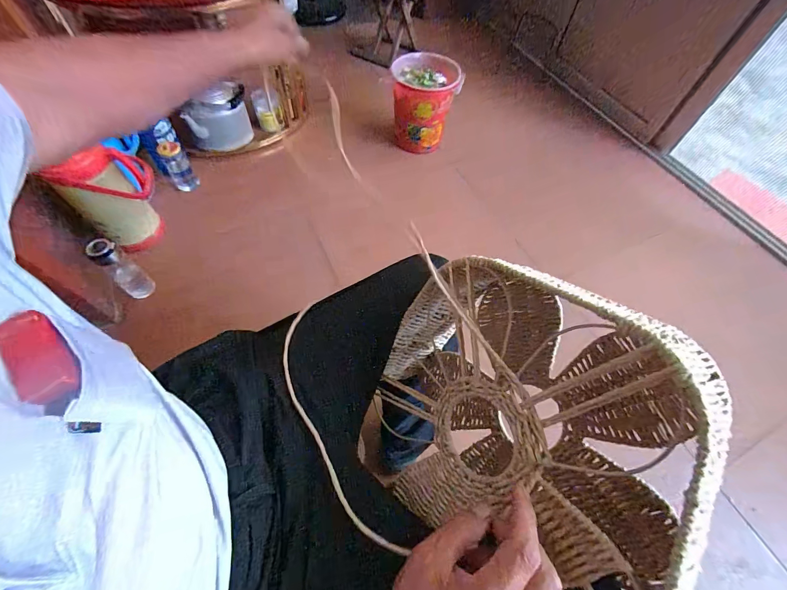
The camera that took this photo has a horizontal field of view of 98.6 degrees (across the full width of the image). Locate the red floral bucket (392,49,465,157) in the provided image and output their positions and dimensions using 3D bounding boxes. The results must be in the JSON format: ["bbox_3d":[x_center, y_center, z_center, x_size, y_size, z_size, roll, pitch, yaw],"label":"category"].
[{"bbox_3d":[0.112,-0.711,1.278,0.243,0.257,0.213,1,61,-3],"label":"red floral bucket"}]

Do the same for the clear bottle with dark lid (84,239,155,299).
[{"bbox_3d":[-0.704,-0.064,0.884,0.053,0.202,0.068,36,65,15],"label":"clear bottle with dark lid"}]

